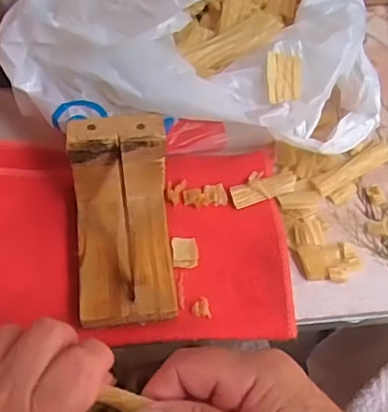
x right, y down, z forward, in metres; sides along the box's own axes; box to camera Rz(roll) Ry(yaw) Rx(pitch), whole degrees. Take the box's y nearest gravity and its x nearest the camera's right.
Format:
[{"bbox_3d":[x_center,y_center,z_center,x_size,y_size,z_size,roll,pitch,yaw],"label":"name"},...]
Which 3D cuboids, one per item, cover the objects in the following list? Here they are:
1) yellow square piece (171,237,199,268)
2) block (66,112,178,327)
[{"bbox_3d":[-0.006,0.032,0.380,0.017,0.004,0.022,-3,57,-6],"label":"yellow square piece"},{"bbox_3d":[-0.044,0.008,0.344,0.061,0.069,0.106,-3,57,-6],"label":"block"}]

